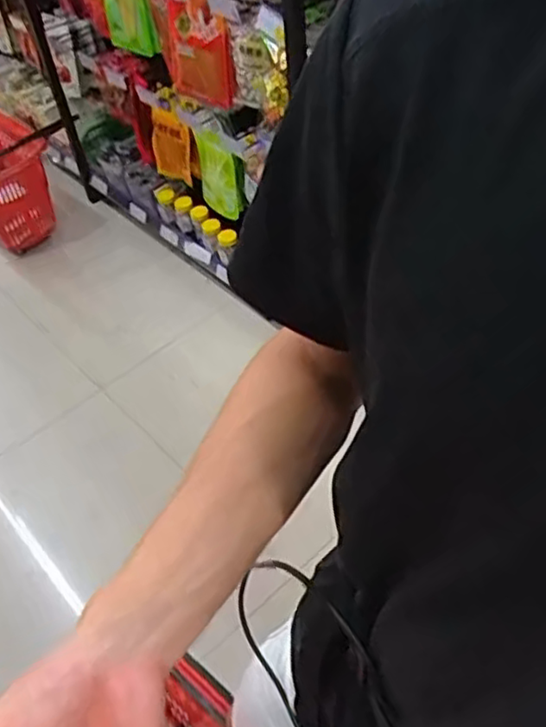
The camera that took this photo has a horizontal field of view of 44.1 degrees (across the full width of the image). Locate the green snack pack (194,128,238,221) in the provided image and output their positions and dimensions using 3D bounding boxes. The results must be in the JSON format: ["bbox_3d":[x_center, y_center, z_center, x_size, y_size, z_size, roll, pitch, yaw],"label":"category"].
[{"bbox_3d":[-0.155,-0.515,1.838,0.038,0.252,0.166,-27,51,-17],"label":"green snack pack"}]

